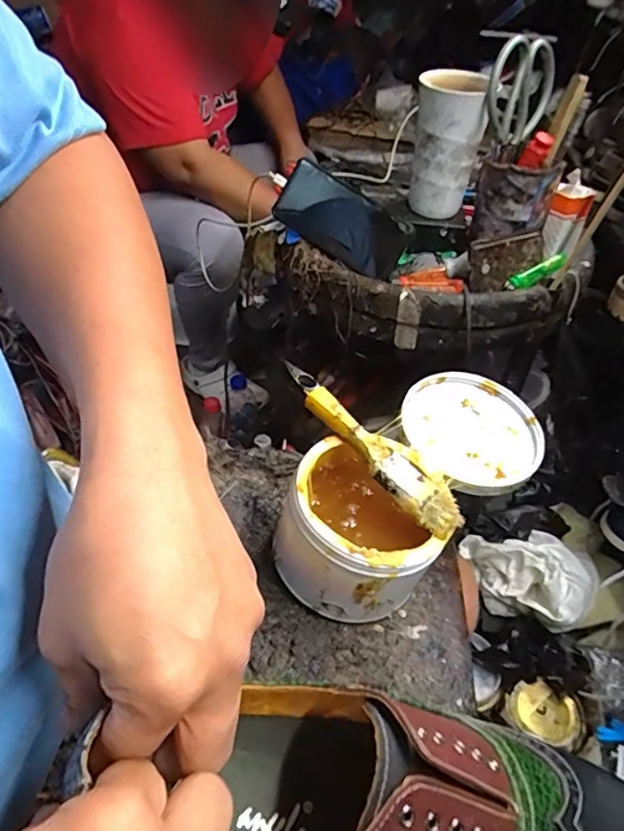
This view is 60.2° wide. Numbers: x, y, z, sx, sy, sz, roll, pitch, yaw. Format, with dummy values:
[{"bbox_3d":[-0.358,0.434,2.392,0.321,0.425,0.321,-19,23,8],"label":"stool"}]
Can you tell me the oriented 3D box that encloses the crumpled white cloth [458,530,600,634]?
[{"bbox_3d":[0.314,0.219,0.760,0.158,0.089,0.136,28,48,25],"label":"crumpled white cloth"}]

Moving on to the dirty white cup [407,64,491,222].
[{"bbox_3d":[0.145,-0.292,0.595,0.071,0.152,0.087,12,43,10],"label":"dirty white cup"}]

